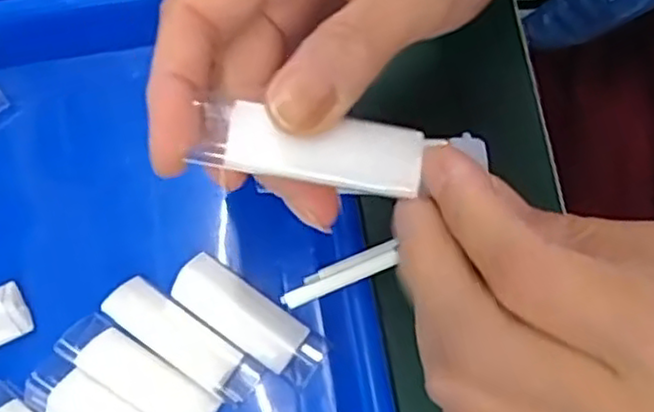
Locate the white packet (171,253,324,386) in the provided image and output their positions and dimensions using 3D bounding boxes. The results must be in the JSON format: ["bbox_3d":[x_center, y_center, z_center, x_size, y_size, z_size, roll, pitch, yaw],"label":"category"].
[{"bbox_3d":[-0.031,0.044,0.277,0.064,0.010,0.022,33,79,10],"label":"white packet"}]

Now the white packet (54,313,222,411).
[{"bbox_3d":[-0.074,0.066,0.272,0.066,0.011,0.019,32,78,10],"label":"white packet"}]

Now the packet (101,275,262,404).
[{"bbox_3d":[-0.057,0.052,0.276,0.065,0.011,0.019,34,79,10],"label":"packet"}]

